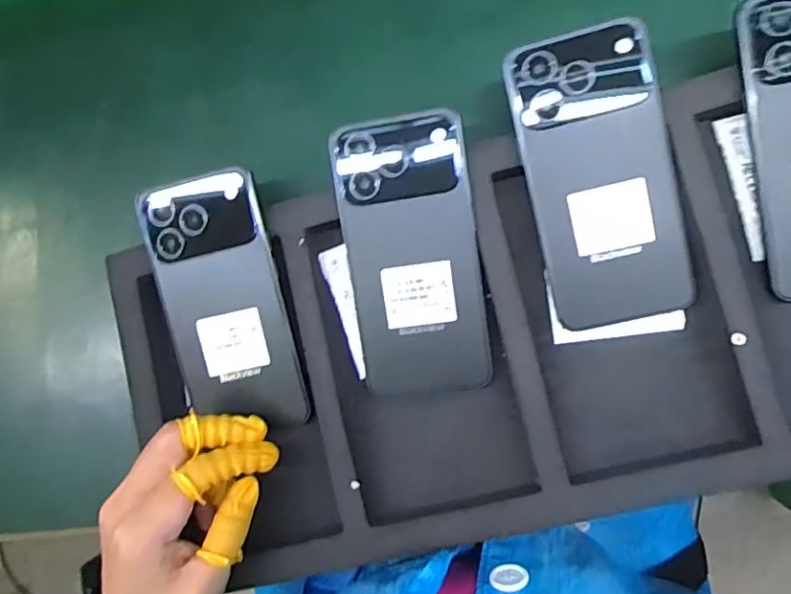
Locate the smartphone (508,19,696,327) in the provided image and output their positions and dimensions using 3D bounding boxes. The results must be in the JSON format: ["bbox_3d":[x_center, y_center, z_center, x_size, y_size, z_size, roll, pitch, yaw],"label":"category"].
[{"bbox_3d":[0.114,-0.065,0.315,0.076,0.005,0.160,-13,96,7],"label":"smartphone"}]

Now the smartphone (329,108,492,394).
[{"bbox_3d":[0.010,-0.023,0.332,0.076,0.009,0.160,-8,96,8],"label":"smartphone"}]

